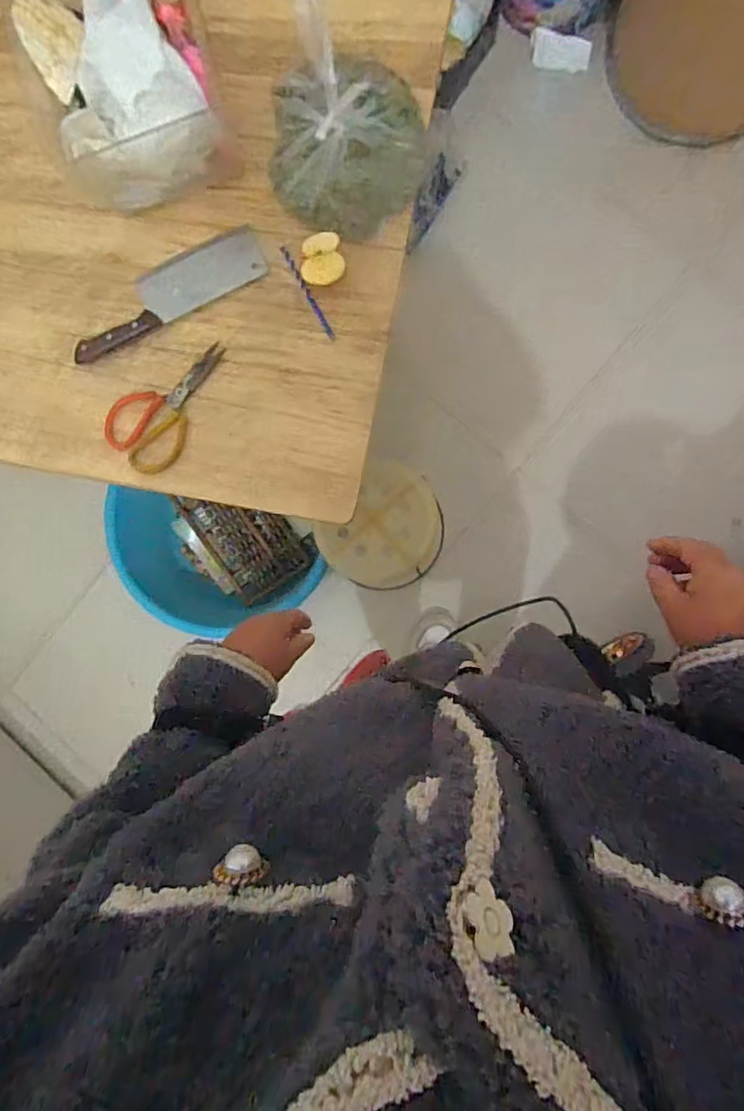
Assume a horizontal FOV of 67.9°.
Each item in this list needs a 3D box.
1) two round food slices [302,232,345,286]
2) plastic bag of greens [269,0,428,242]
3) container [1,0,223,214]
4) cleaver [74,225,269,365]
[{"bbox_3d":[-0.063,-0.382,0.719,0.053,0.038,0.061,-3,89,5],"label":"two round food slices"},{"bbox_3d":[-0.036,-0.539,0.696,0.208,0.095,0.232,13,90,6],"label":"plastic bag of greens"},{"bbox_3d":[-0.318,-0.646,0.708,0.220,0.143,0.312,-15,88,5],"label":"container"},{"bbox_3d":[-0.285,-0.363,0.760,0.284,0.019,0.078,-24,87,5],"label":"cleaver"}]

